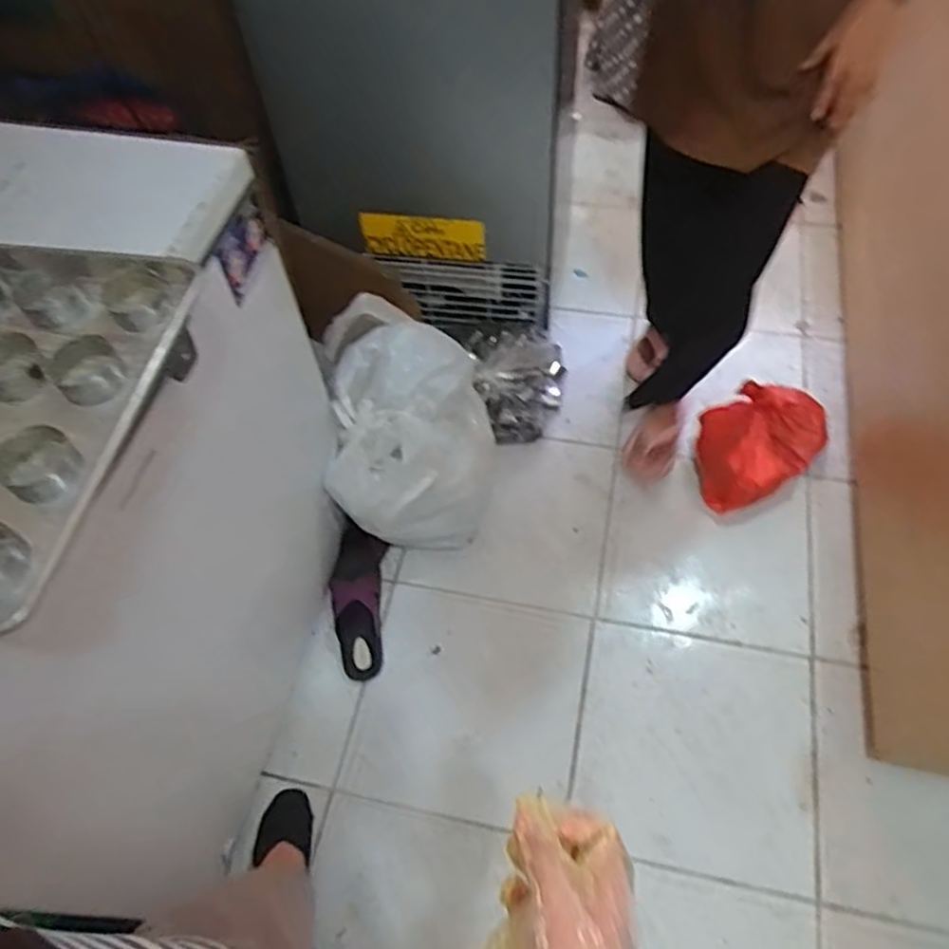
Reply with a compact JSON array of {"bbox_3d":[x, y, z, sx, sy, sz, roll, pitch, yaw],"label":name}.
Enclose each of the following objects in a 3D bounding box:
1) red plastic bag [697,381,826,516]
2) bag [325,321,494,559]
[{"bbox_3d":[0.570,-0.051,1.498,0.233,0.157,0.265,31,65,21],"label":"red plastic bag"},{"bbox_3d":[-0.105,-0.064,1.394,0.272,0.343,0.316,0,58,4],"label":"bag"}]

